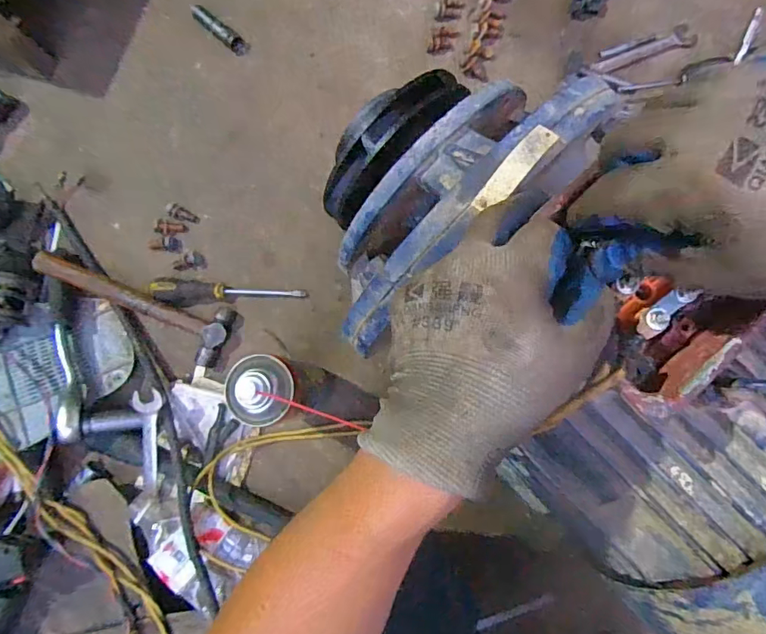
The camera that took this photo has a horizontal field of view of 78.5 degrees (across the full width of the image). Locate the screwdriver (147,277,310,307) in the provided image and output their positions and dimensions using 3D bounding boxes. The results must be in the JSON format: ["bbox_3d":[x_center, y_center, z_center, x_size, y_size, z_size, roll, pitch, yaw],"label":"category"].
[{"bbox_3d":[-0.187,-0.026,0.574,0.185,0.032,0.032,3,83,5],"label":"screwdriver"}]

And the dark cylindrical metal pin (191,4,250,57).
[{"bbox_3d":[-0.224,-0.393,0.638,0.093,0.022,0.026,41,87,9],"label":"dark cylindrical metal pin"}]

